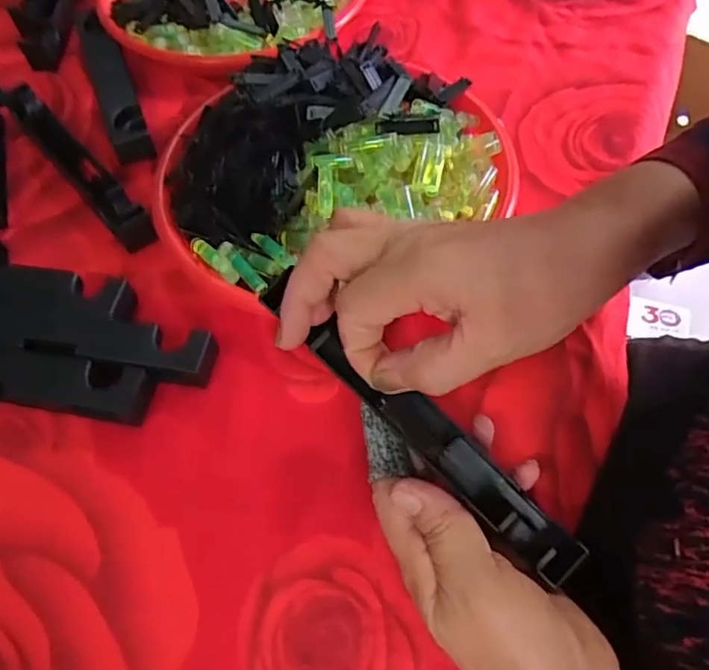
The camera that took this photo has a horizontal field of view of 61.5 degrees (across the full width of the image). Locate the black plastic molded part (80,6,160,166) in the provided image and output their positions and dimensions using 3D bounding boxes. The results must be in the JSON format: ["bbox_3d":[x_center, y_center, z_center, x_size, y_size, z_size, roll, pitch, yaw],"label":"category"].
[{"bbox_3d":[-0.208,-0.216,0.507,0.032,0.026,0.175,-21,60,-10],"label":"black plastic molded part"}]

